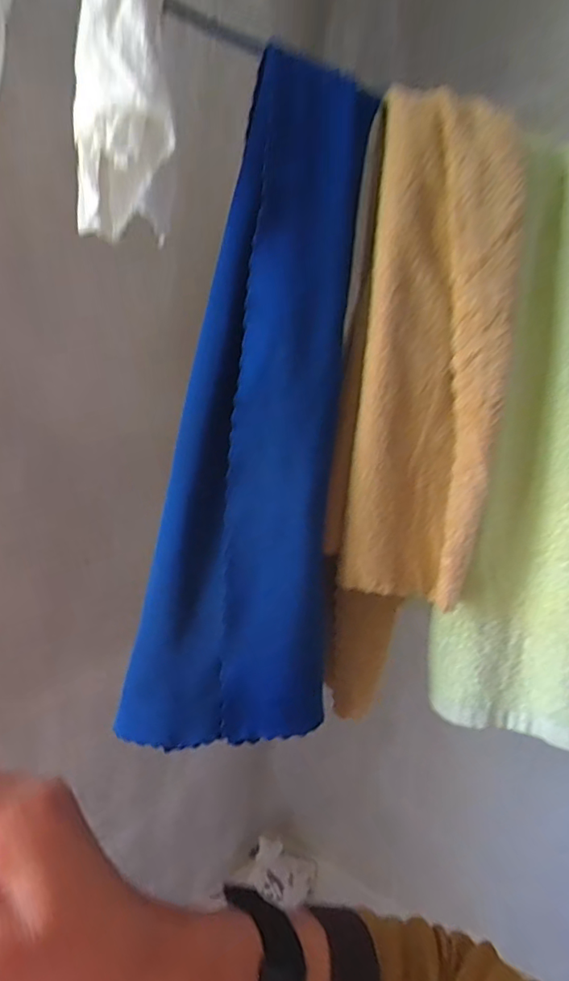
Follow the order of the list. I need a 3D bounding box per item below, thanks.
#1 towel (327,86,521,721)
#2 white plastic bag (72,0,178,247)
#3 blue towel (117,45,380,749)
[{"bbox_3d":[0.083,-0.035,0.347,0.096,0.370,0.046,7,10,4],"label":"towel"},{"bbox_3d":[-0.083,-0.204,0.286,0.051,0.115,0.061,3,10,-16],"label":"white plastic bag"},{"bbox_3d":[-0.017,-0.040,0.316,0.116,0.375,0.049,3,10,-16],"label":"blue towel"}]

